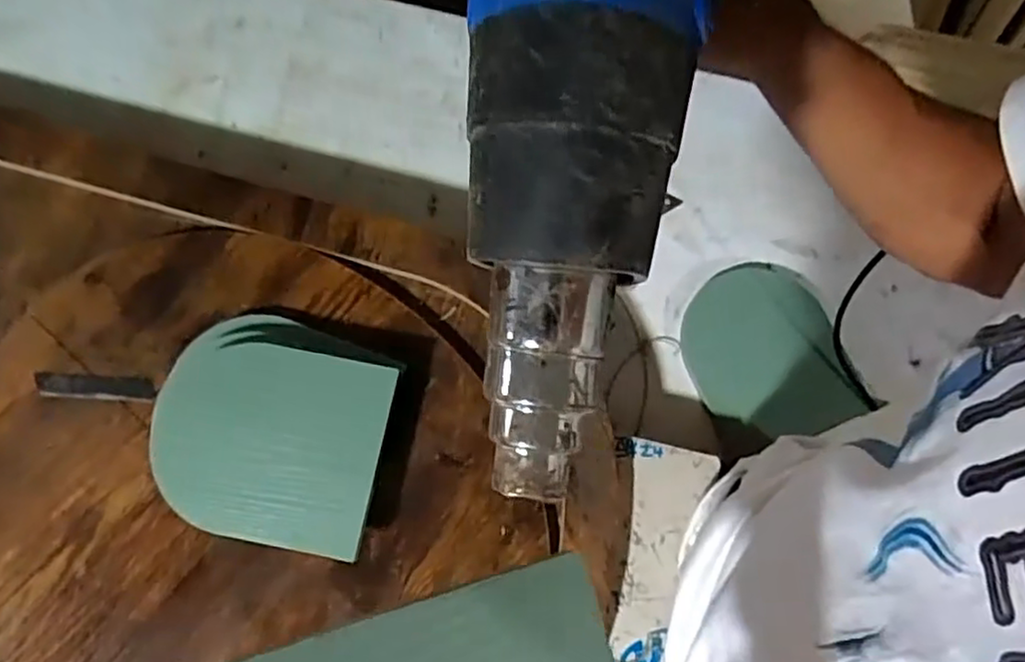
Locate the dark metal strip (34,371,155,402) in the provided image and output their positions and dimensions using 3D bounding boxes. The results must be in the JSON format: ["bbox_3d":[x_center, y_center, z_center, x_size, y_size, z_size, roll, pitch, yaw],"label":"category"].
[{"bbox_3d":[-0.349,0.047,0.574,0.095,0.006,0.020,3,77,-2],"label":"dark metal strip"}]

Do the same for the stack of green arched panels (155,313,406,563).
[{"bbox_3d":[-0.186,0.077,0.545,0.168,0.048,0.166,12,77,0],"label":"stack of green arched panels"}]

